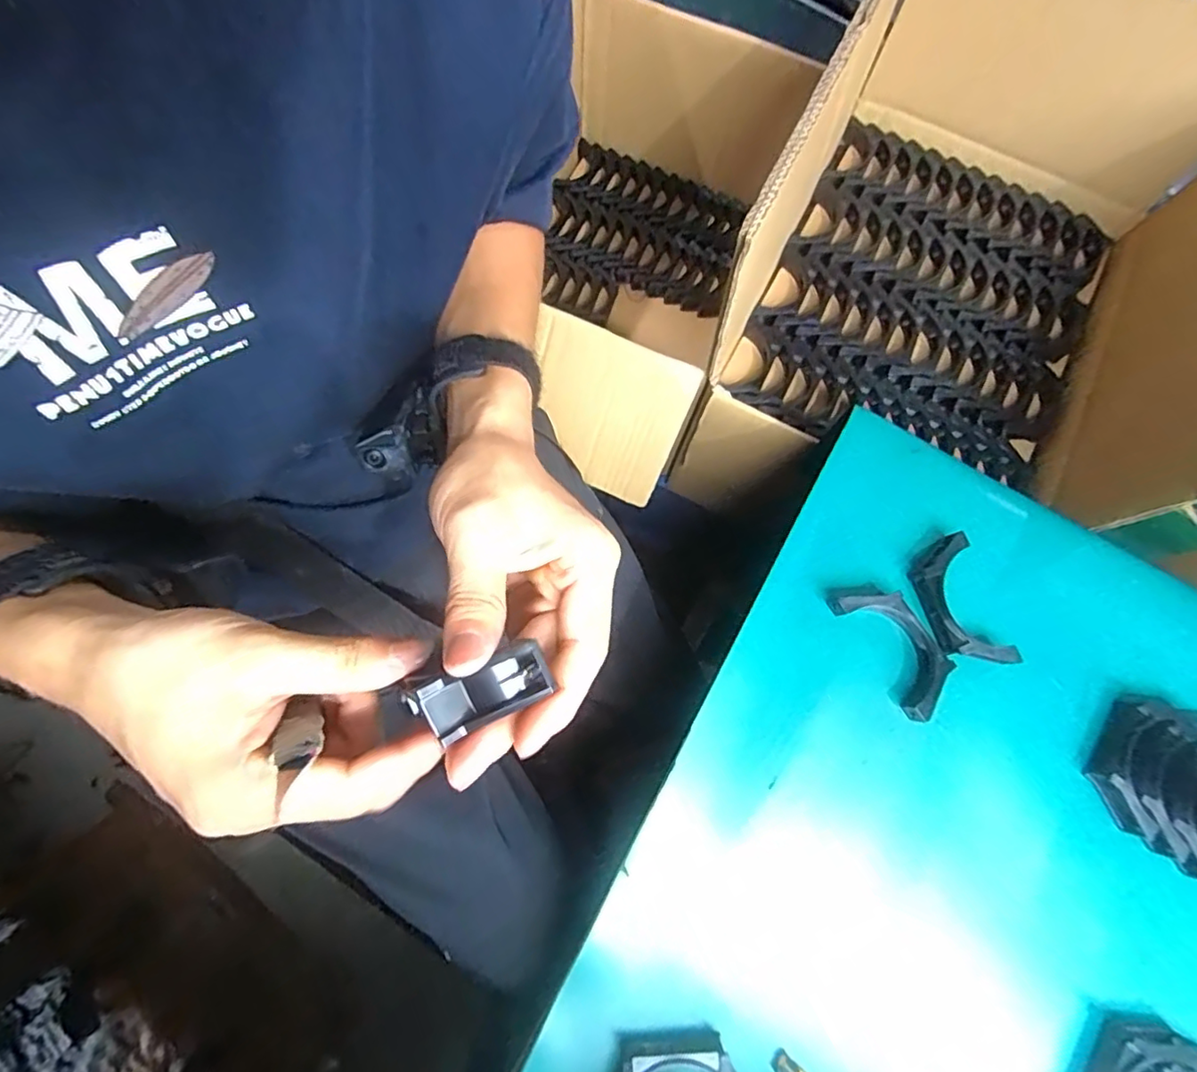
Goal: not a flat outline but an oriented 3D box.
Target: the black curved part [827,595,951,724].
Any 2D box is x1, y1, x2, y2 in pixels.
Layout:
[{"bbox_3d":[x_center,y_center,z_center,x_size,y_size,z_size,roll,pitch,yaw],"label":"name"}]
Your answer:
[{"bbox_3d":[0.204,0.074,0.410,0.041,0.018,0.094,-31,79,-9],"label":"black curved part"}]

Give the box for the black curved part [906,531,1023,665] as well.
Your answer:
[{"bbox_3d":[0.248,0.050,0.416,0.046,0.022,0.092,-20,77,-7],"label":"black curved part"}]

